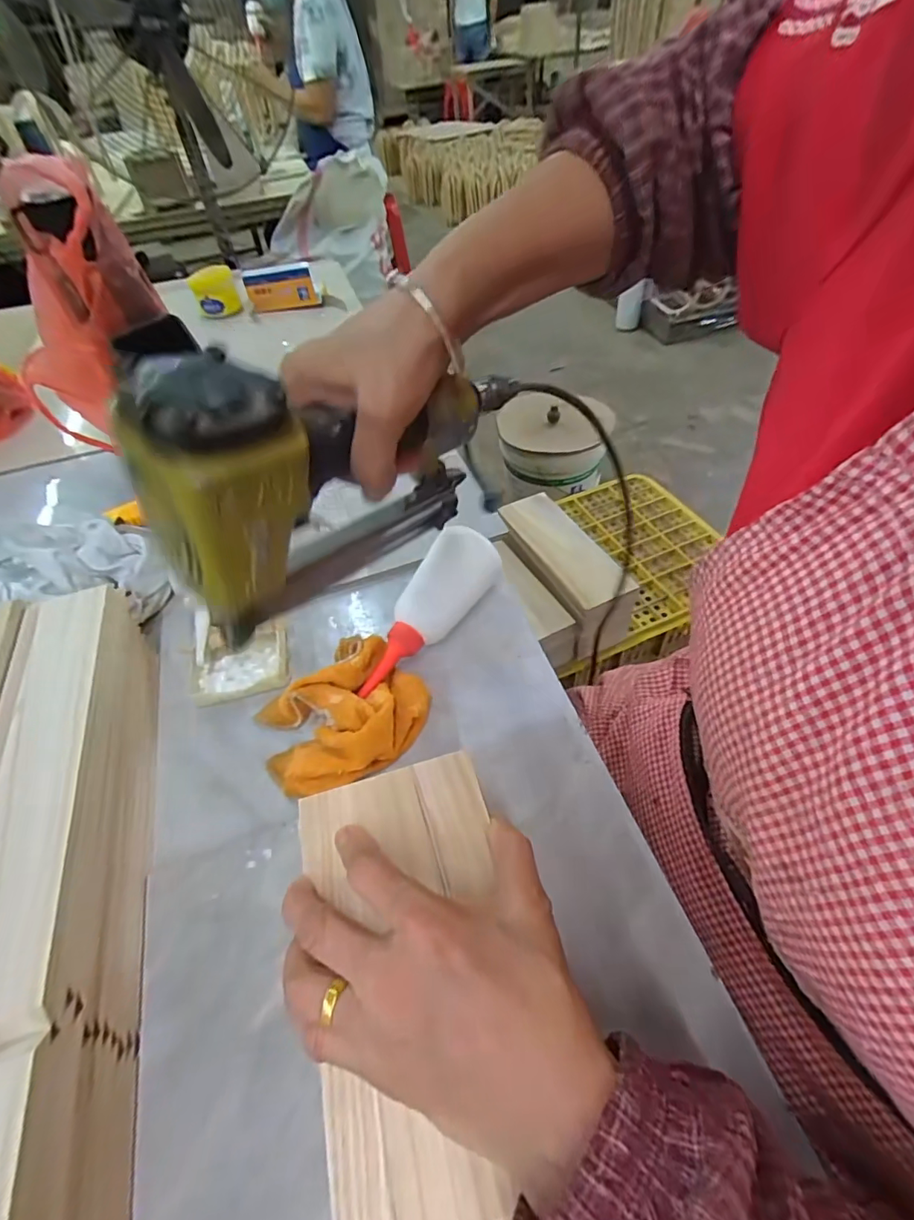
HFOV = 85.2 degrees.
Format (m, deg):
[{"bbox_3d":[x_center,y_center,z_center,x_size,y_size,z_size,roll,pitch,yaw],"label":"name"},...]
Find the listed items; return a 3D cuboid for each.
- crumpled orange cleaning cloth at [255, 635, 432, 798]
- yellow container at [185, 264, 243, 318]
[{"bbox_3d":[-0.090,0.075,0.373,0.120,0.029,0.106,-38,57,-24],"label":"crumpled orange cleaning cloth"},{"bbox_3d":[-0.443,-0.583,0.916,0.079,0.072,0.073,-21,52,-12],"label":"yellow container"}]

